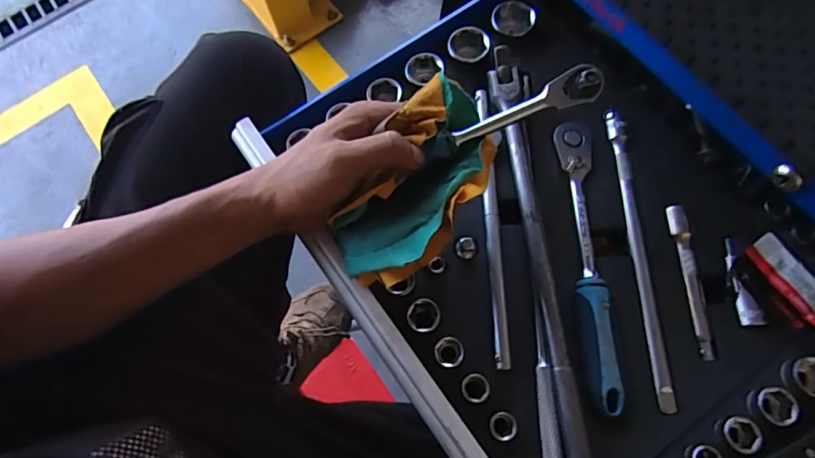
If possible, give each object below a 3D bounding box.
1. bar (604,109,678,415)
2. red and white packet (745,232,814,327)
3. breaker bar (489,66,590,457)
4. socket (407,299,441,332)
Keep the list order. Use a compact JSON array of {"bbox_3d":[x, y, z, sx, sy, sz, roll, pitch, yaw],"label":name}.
[{"bbox_3d":[0.190,0.015,0.398,0.015,0.013,0.251,-1,69,-1],"label":"bar"},{"bbox_3d":[0.305,0.041,0.380,0.032,0.004,0.078,-31,72,-11],"label":"red and white packet"},{"bbox_3d":[0.103,0.025,0.384,0.025,0.017,0.352,-4,69,-2],"label":"breaker bar"},{"bbox_3d":[0.012,0.070,0.384,0.025,0.027,0.024,0,69,0],"label":"socket"}]

